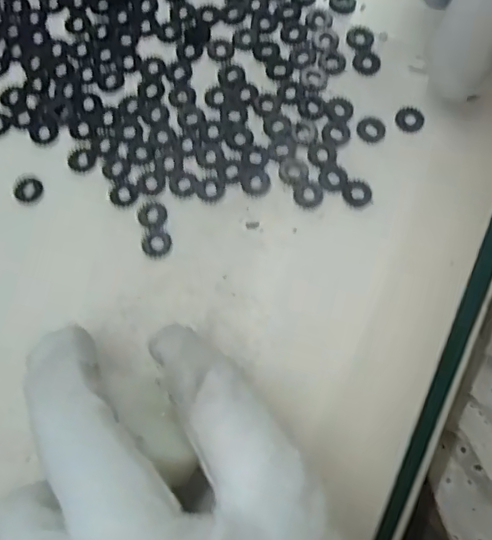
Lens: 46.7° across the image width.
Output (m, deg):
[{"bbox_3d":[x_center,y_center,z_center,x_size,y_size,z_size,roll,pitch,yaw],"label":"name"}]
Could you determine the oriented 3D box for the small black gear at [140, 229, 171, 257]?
[{"bbox_3d":[-0.032,-0.010,0.202,0.010,0.004,0.010,-1,73,2],"label":"small black gear"}]

